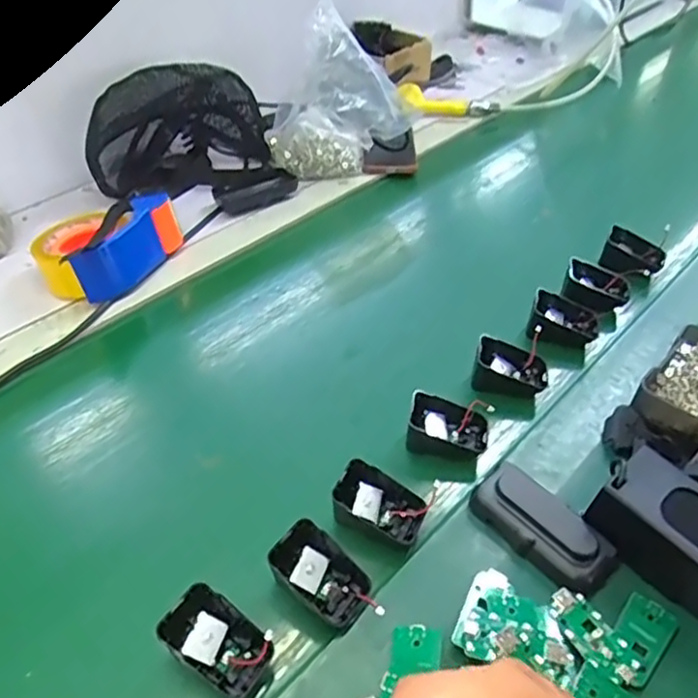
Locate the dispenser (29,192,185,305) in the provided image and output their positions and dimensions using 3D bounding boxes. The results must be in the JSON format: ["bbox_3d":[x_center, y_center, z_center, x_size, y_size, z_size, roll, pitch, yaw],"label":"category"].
[{"bbox_3d":[-0.274,-0.117,0.721,0.106,0.069,0.141,23,47,24],"label":"dispenser"}]

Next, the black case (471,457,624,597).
[{"bbox_3d":[0.142,0.129,0.480,0.052,0.023,0.107,-27,49,-26],"label":"black case"}]

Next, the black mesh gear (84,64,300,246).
[{"bbox_3d":[-0.220,-0.286,0.846,0.232,0.148,0.183,-21,46,-21],"label":"black mesh gear"}]

